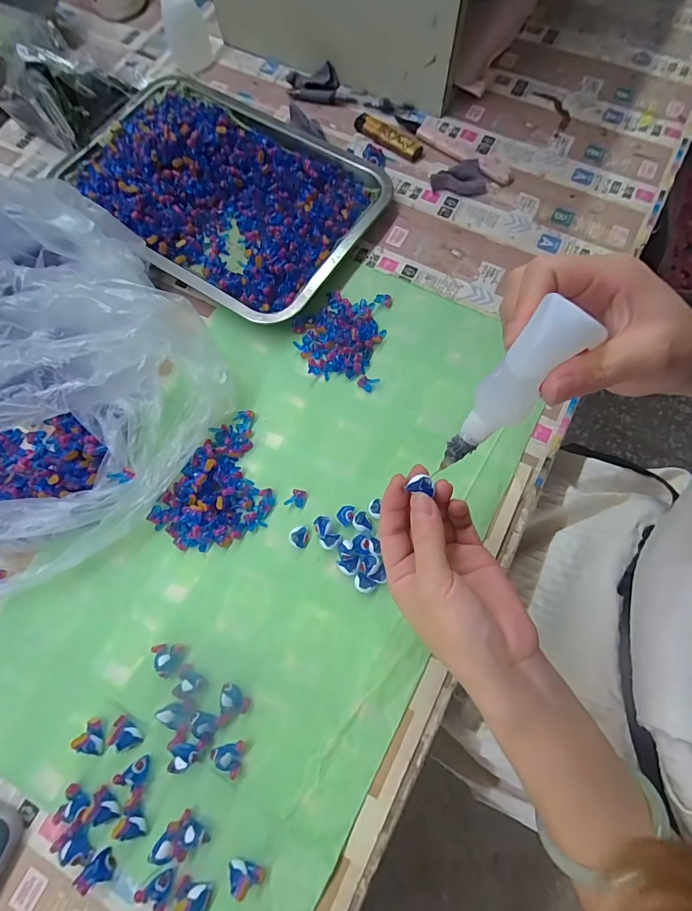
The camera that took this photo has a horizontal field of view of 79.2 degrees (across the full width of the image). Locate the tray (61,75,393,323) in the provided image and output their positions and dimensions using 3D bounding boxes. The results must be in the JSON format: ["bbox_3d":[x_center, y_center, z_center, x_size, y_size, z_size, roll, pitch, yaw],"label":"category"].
[{"bbox_3d":[-0.122,-0.275,0.418,0.325,0.036,0.218,41,77,13],"label":"tray"}]

